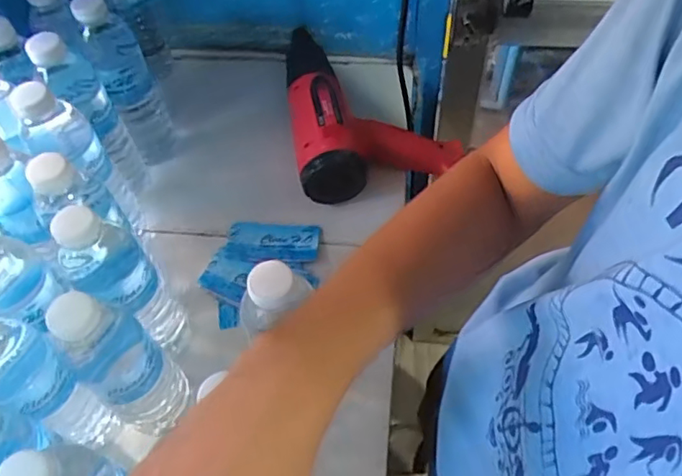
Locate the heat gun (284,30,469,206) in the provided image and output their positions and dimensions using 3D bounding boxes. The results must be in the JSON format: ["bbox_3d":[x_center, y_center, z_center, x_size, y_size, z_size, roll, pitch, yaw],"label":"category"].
[{"bbox_3d":[0.012,-0.151,0.689,0.178,0.072,0.207,-19,58,-9],"label":"heat gun"}]

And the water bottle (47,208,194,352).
[{"bbox_3d":[-0.185,0.042,0.496,0.064,0.210,0.066,-37,62,-19],"label":"water bottle"}]

